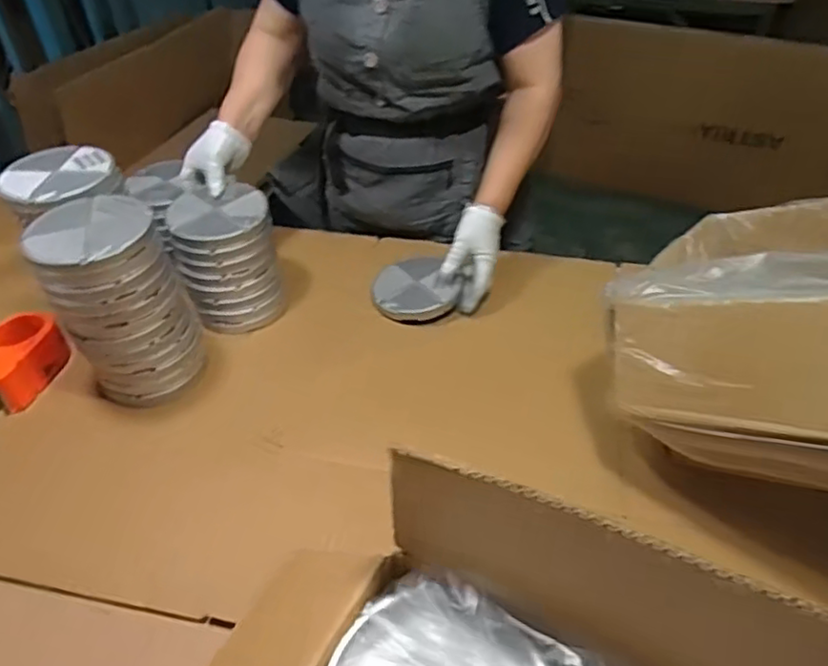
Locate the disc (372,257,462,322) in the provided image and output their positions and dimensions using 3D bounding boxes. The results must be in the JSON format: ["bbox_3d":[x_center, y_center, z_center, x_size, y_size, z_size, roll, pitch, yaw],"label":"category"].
[{"bbox_3d":[0.000,-0.069,0.950,0.123,0.021,0.127,-1,43,1],"label":"disc"}]

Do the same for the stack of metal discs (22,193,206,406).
[{"bbox_3d":[-0.353,-0.040,0.781,0.141,0.219,0.135,-18,45,-17],"label":"stack of metal discs"}]

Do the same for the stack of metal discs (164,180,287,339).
[{"bbox_3d":[-0.262,-0.103,0.910,0.137,0.177,0.130,-13,44,-11],"label":"stack of metal discs"}]

